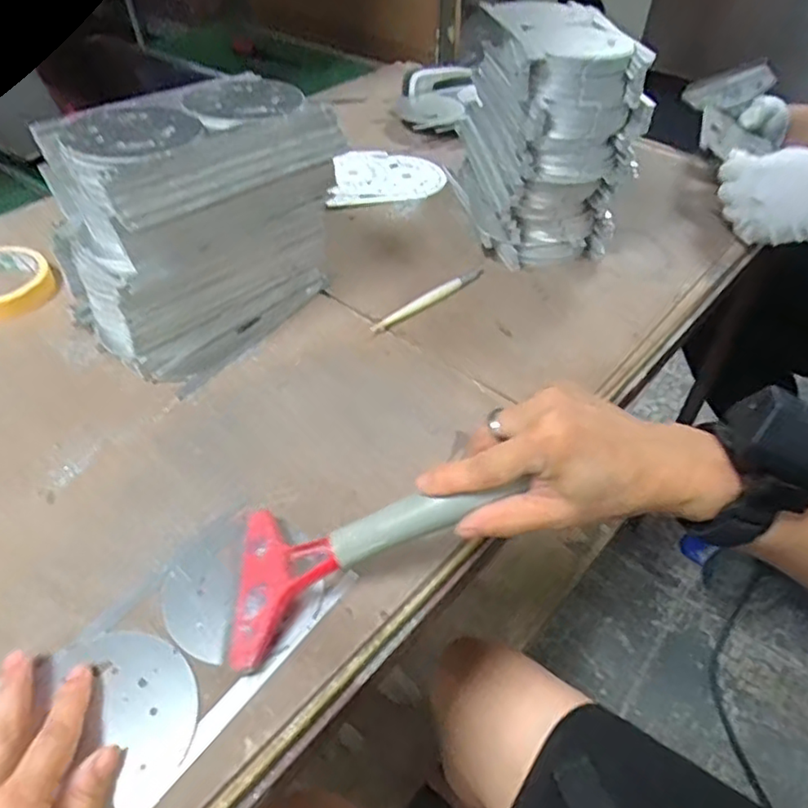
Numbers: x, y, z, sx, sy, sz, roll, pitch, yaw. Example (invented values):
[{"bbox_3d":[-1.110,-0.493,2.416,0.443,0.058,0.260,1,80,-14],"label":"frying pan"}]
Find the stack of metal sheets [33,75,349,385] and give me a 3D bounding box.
[{"bbox_3d":[-0.167,-0.151,0.516,0.118,0.171,0.212,34,54,26],"label":"stack of metal sheets"}]

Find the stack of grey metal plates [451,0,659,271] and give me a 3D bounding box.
[{"bbox_3d":[0.138,-0.277,0.632,0.133,0.188,0.196,-5,47,-7],"label":"stack of grey metal plates"}]

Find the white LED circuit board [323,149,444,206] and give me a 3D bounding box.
[{"bbox_3d":[-0.023,-0.277,0.749,0.140,0.011,0.114,-7,48,-8],"label":"white LED circuit board"}]

